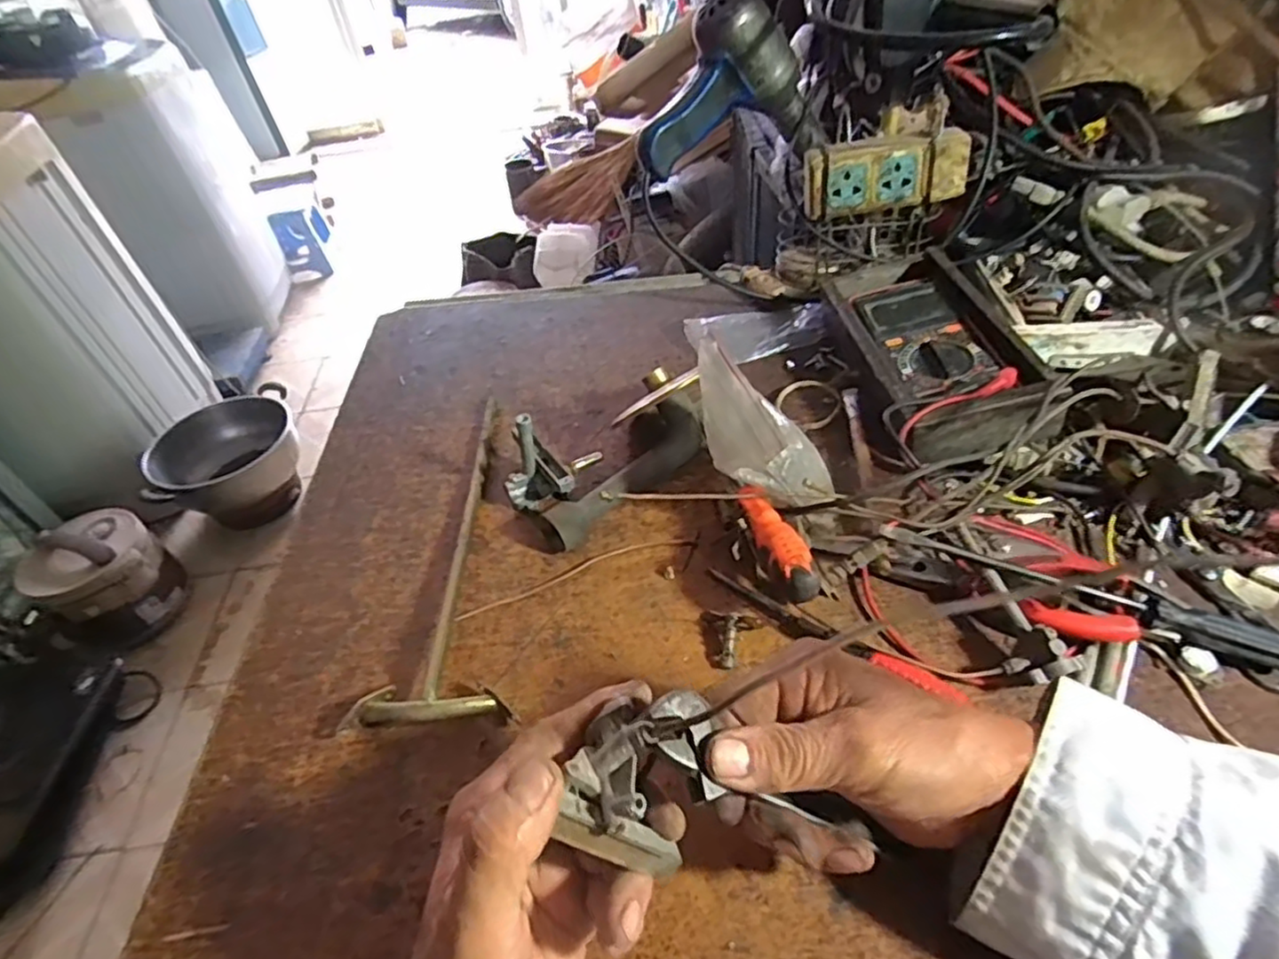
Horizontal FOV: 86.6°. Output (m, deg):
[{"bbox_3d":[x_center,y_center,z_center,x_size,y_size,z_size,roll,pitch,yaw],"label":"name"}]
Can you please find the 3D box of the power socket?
[{"bbox_3d":[0.216,-0.269,0.600,0.135,0.059,0.026,-4,44,3],"label":"power socket"}]

